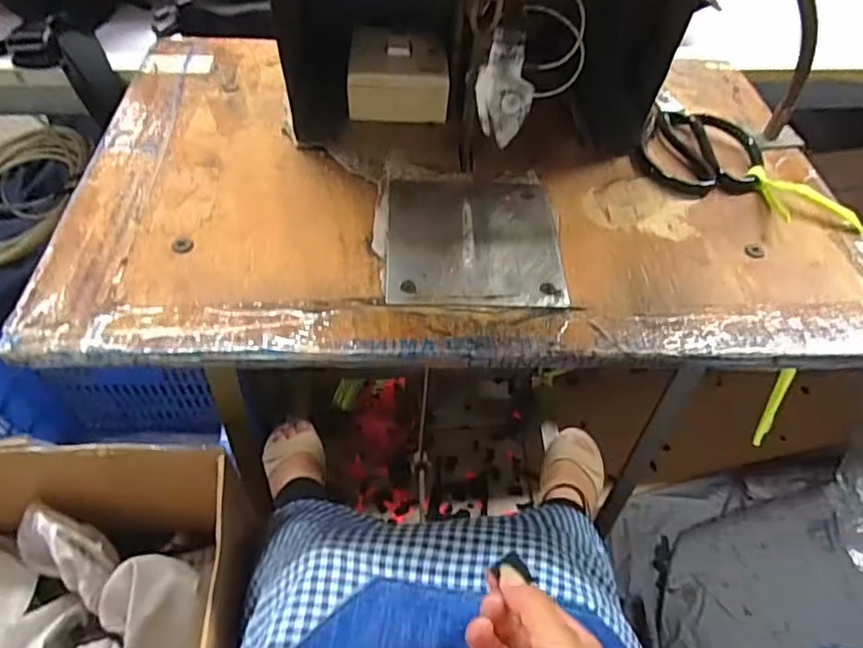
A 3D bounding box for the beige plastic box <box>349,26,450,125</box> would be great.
[{"bbox_3d":[-0.028,-0.220,0.526,0.084,0.044,0.077,2,52,-2],"label":"beige plastic box"}]

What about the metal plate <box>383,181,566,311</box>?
[{"bbox_3d":[0.031,-0.064,0.437,0.124,0.004,0.127,1,52,-3],"label":"metal plate"}]

